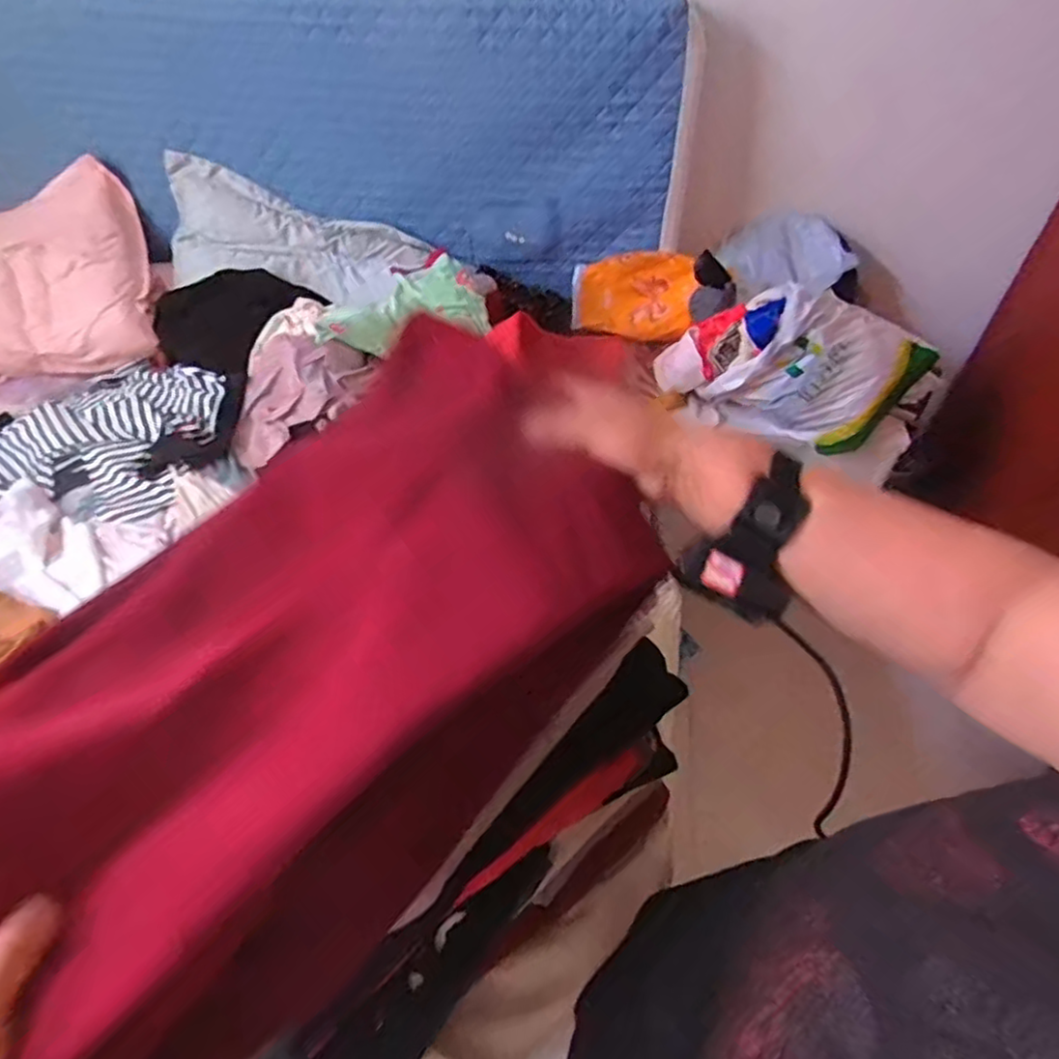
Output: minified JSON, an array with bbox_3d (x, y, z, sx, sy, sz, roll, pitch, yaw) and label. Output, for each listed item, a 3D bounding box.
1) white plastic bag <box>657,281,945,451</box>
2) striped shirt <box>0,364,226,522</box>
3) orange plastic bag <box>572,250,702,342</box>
[{"bbox_3d":[0.523,-0.342,1.327,0.479,0.274,0.197,4,50,4],"label":"white plastic bag"},{"bbox_3d":[-0.794,-0.129,1.179,0.450,0.068,0.512,26,54,21],"label":"striped shirt"},{"bbox_3d":[0.221,-0.499,1.422,0.256,0.184,0.060,3,13,4],"label":"orange plastic bag"}]

